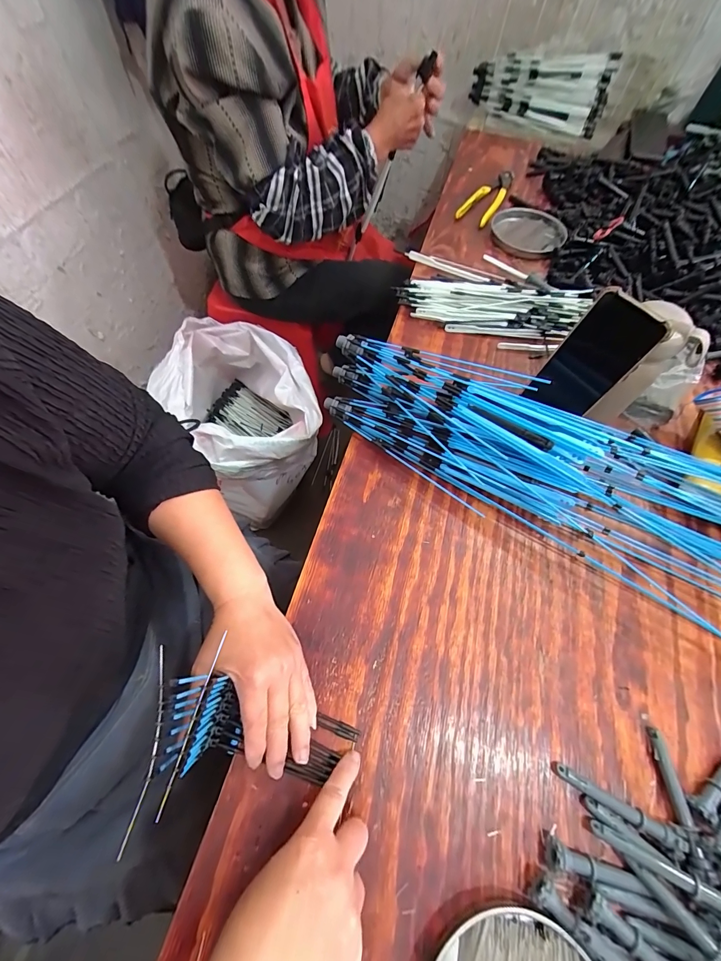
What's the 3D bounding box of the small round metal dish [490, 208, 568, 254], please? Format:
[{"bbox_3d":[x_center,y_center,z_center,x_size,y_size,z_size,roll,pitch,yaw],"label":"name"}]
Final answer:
[{"bbox_3d":[0.312,-0.462,0.670,0.124,0.021,0.123,1,63,-3],"label":"small round metal dish"}]

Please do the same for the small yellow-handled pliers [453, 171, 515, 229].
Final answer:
[{"bbox_3d":[0.253,-0.553,0.710,0.056,0.025,0.182,30,65,12],"label":"small yellow-handled pliers"}]

